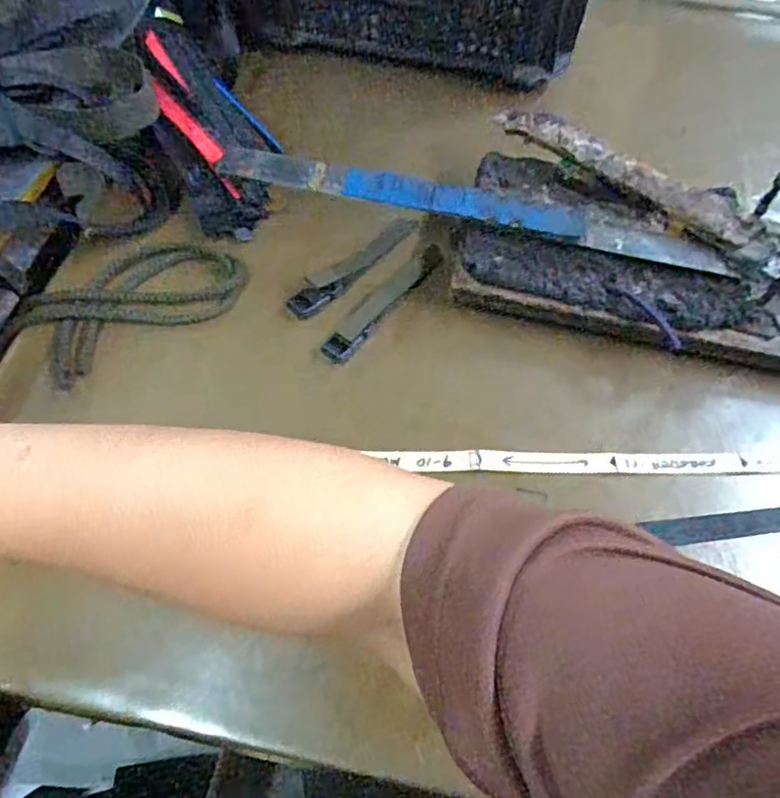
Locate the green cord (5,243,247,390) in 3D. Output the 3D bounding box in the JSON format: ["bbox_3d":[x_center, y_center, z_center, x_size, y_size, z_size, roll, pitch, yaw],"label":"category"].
[{"bbox_3d":[-0.206,-0.081,0.496,0.169,0.006,0.093,-33,67,-20],"label":"green cord"}]

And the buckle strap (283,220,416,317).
[{"bbox_3d":[-0.030,-0.119,0.527,0.026,0.014,0.144,38,65,17],"label":"buckle strap"}]

